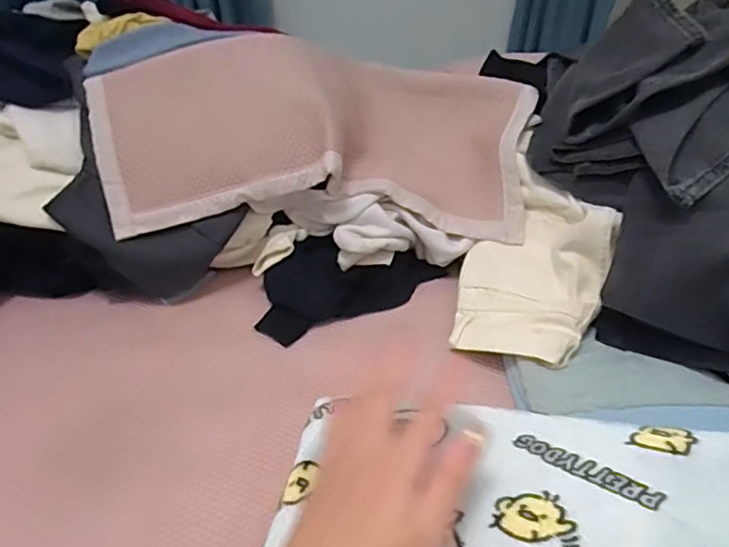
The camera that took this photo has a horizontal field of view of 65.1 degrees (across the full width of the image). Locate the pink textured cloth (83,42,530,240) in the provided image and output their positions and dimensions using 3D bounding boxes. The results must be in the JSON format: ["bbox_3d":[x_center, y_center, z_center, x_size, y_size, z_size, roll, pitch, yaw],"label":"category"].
[{"bbox_3d":[-0.067,-0.197,0.842,0.625,0.206,0.243,-2,37,-2],"label":"pink textured cloth"}]

